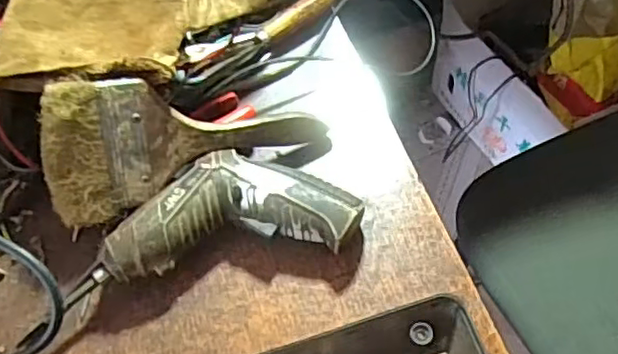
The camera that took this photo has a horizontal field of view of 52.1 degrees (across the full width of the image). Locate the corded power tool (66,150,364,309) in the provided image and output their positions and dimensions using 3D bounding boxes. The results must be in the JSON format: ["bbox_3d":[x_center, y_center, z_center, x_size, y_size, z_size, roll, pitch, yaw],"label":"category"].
[{"bbox_3d":[-0.066,0.028,0.442,0.196,0.040,0.084,-11,63,-2],"label":"corded power tool"}]

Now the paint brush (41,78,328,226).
[{"bbox_3d":[-0.092,-0.025,0.454,0.185,0.098,0.026,-8,20,-19],"label":"paint brush"}]

